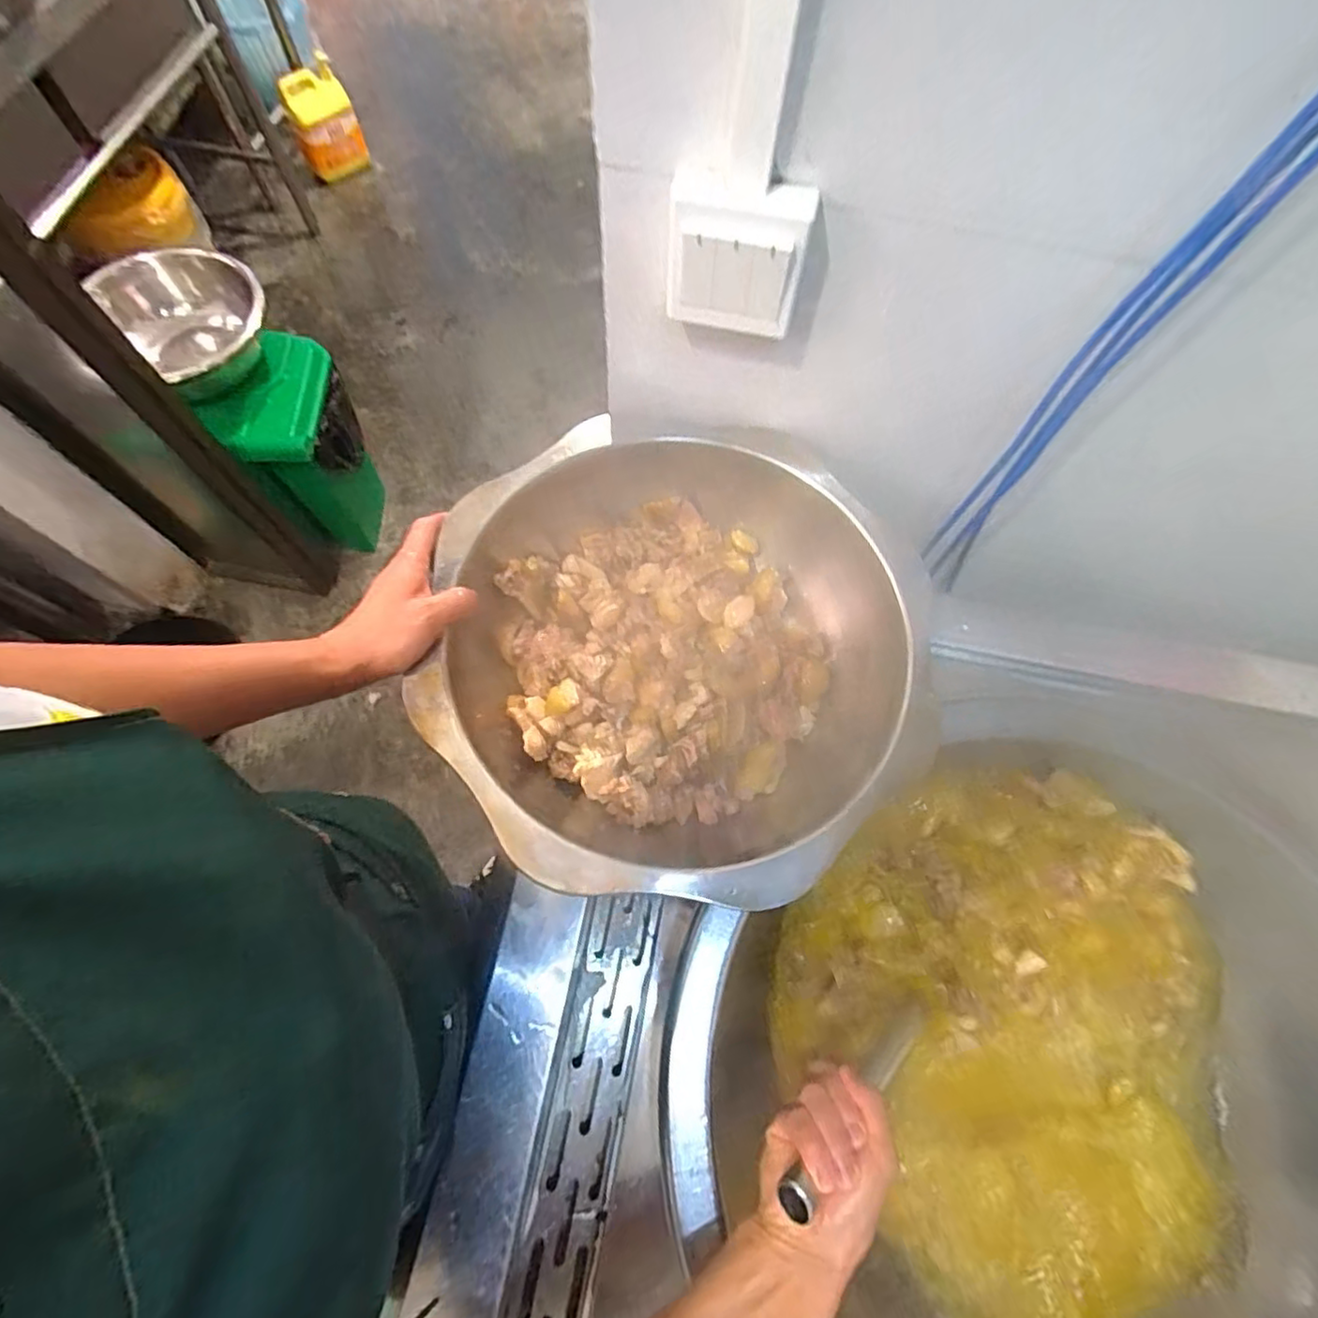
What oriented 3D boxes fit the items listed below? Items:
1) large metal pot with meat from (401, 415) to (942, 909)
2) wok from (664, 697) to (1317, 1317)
[{"bbox_3d":[0.013,-0.004,0.509,0.364,0.107,0.365,1,68,-2],"label":"large metal pot with meat"},{"bbox_3d":[0.299,0.349,0.489,0.514,0.141,0.529,1,68,-2],"label":"wok"}]

